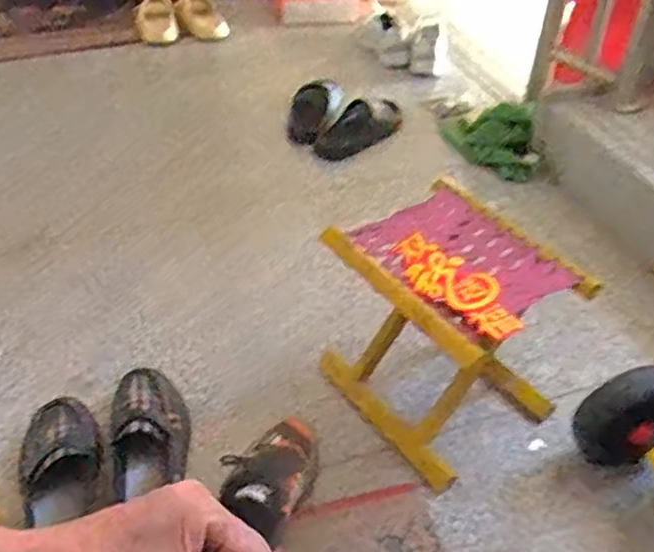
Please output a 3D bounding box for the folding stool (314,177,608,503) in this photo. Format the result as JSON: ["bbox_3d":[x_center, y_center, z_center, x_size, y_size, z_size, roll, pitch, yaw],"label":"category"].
[{"bbox_3d":[0.155,0.070,0.941,0.220,0.272,0.253,-27,50,-26],"label":"folding stool"}]

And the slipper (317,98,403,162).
[{"bbox_3d":[0.065,-0.325,1.528,0.214,0.057,0.097,-34,51,-12],"label":"slipper"}]

